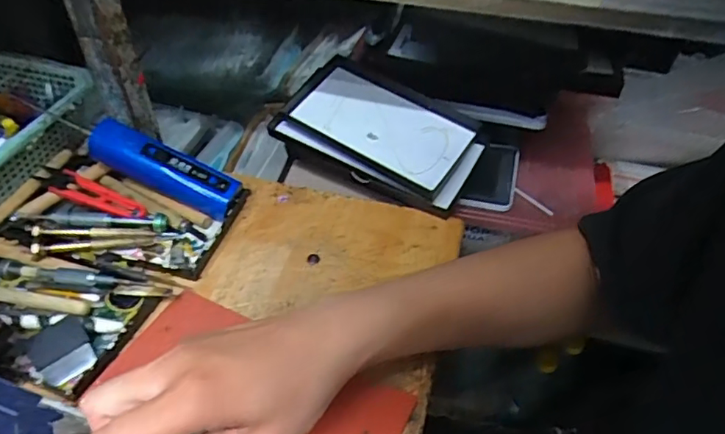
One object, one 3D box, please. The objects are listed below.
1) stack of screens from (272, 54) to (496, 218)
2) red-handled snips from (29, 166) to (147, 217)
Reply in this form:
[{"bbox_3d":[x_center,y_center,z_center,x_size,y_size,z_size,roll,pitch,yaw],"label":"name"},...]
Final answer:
[{"bbox_3d":[0.016,-0.081,0.537,0.188,0.031,0.108,28,66,10],"label":"stack of screens"},{"bbox_3d":[-0.236,-0.020,0.490,0.097,0.011,0.024,23,48,2],"label":"red-handled snips"}]

